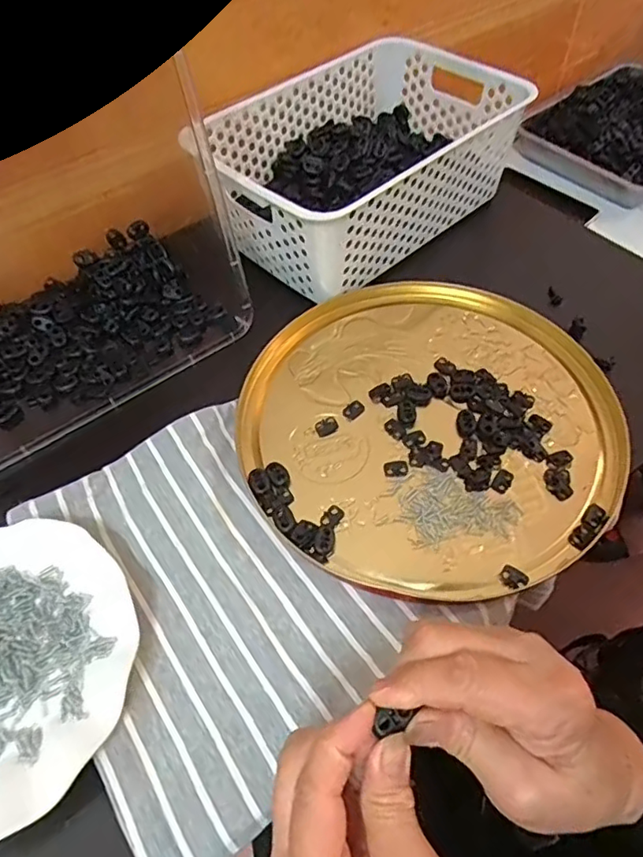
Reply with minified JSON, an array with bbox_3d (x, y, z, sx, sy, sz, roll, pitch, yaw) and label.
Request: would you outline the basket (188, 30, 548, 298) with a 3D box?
[{"bbox_3d":[0.036,-0.274,0.576,0.308,0.100,0.204,-38,62,-21],"label":"basket"}]

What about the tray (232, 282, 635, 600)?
[{"bbox_3d":[0.081,-0.012,0.452,0.284,0.009,0.287,-1,56,2],"label":"tray"}]

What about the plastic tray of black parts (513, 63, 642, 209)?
[{"bbox_3d":[0.466,-0.460,0.853,0.309,0.048,0.243,-35,61,-21],"label":"plastic tray of black parts"}]

